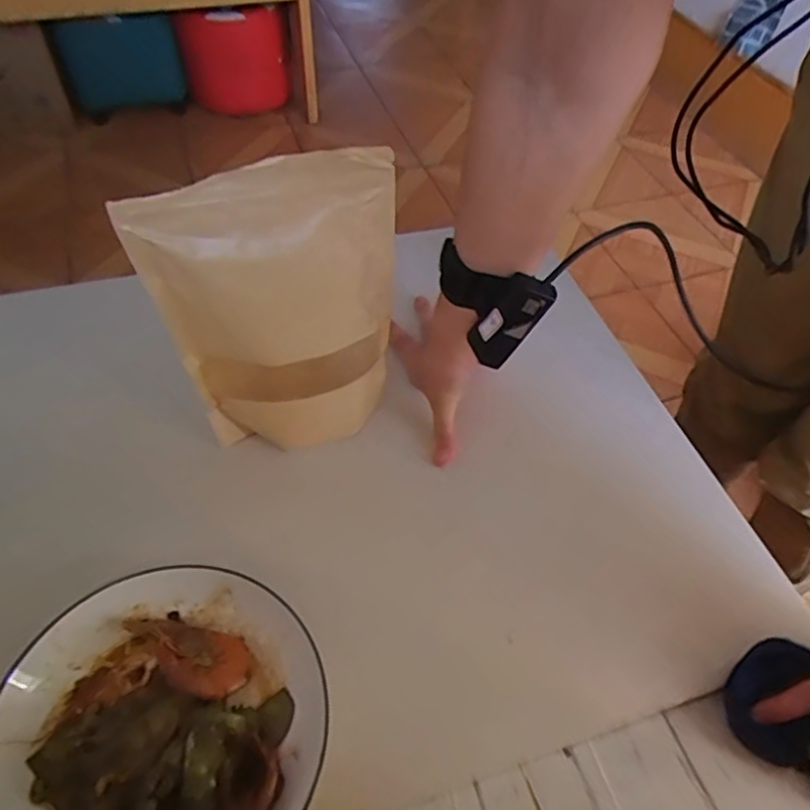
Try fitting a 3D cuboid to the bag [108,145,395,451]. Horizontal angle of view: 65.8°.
[{"bbox_3d":[-0.090,-0.057,0.461,0.169,0.237,0.042,-12,54,-13],"label":"bag"}]

